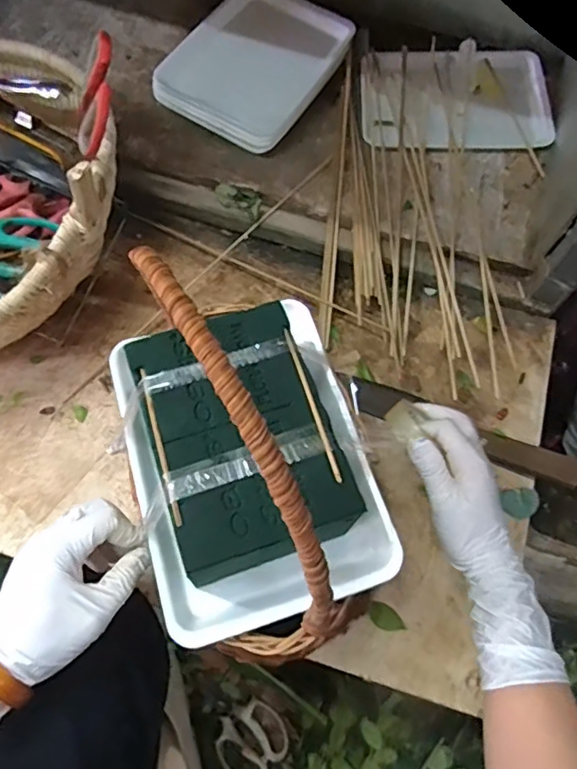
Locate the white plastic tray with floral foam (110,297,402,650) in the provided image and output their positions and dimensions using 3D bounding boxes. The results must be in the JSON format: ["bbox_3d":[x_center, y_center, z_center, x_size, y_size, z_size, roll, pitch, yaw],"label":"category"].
[{"bbox_3d":[-0.027,0.045,0.381,0.159,0.085,0.216,-16,69,-8],"label":"white plastic tray with floral foam"}]

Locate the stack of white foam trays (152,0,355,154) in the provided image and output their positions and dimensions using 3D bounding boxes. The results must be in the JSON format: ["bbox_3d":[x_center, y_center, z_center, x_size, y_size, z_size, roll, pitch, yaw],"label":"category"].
[{"bbox_3d":[-0.034,-0.400,0.691,0.169,0.036,0.246,29,69,10],"label":"stack of white foam trays"}]

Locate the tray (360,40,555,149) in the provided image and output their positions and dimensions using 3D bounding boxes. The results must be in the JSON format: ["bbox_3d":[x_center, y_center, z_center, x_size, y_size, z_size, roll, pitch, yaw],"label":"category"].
[{"bbox_3d":[0.203,-0.353,0.694,0.225,0.013,0.152,-2,67,-2],"label":"tray"}]

